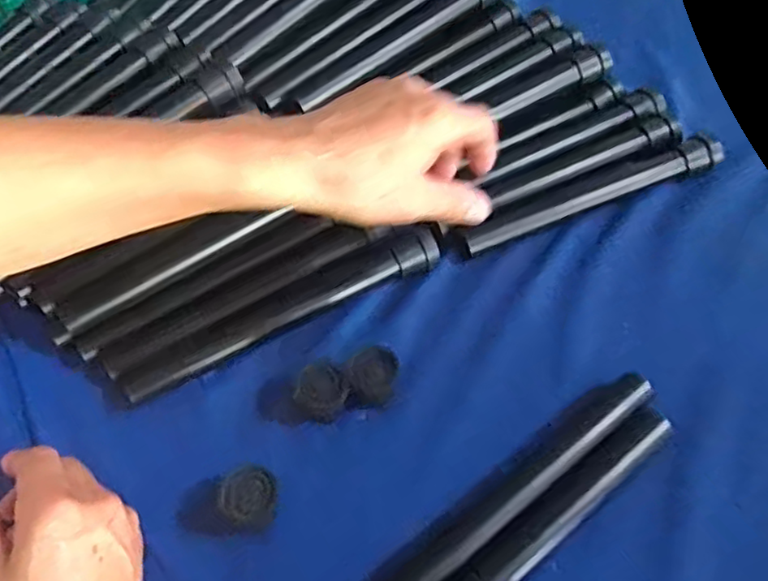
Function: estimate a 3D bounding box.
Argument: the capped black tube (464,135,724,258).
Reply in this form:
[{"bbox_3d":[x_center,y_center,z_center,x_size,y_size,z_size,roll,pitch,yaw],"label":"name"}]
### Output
[{"bbox_3d":[0.177,-0.083,0.510,0.238,0.022,0.028,-20,57,-11],"label":"capped black tube"}]

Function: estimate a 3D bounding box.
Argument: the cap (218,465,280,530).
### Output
[{"bbox_3d":[-0.080,0.129,0.370,0.034,0.027,0.034,-1,56,1],"label":"cap"}]

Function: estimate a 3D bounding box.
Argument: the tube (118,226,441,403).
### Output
[{"bbox_3d":[-0.073,0.012,0.454,0.247,0.027,0.033,-25,58,-14],"label":"tube"}]

